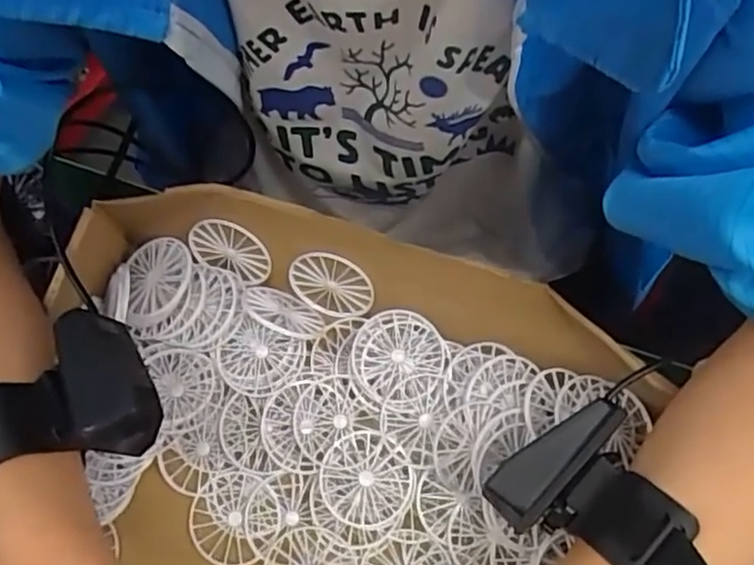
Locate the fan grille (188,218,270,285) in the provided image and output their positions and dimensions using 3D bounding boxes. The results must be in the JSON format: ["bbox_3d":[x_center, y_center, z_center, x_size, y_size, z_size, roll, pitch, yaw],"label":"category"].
[{"bbox_3d":[-0.086,-0.020,0.393,0.049,0.043,0.005,21,48,2],"label":"fan grille"}]

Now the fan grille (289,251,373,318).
[{"bbox_3d":[-0.026,0.002,0.389,0.049,0.044,0.006,22,50,-2],"label":"fan grille"}]

